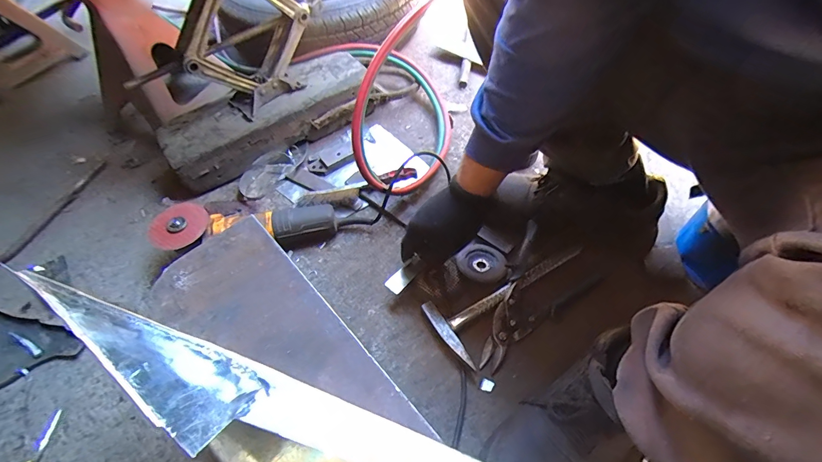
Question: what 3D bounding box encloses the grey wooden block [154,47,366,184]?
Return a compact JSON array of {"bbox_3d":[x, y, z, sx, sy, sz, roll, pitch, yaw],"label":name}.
[{"bbox_3d":[-0.278,-0.234,0.760,0.420,0.109,0.127,-36,63,-18],"label":"grey wooden block"}]

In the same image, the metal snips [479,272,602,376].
[{"bbox_3d":[0.181,0.116,0.566,0.220,0.035,0.071,-34,62,-17],"label":"metal snips"}]

